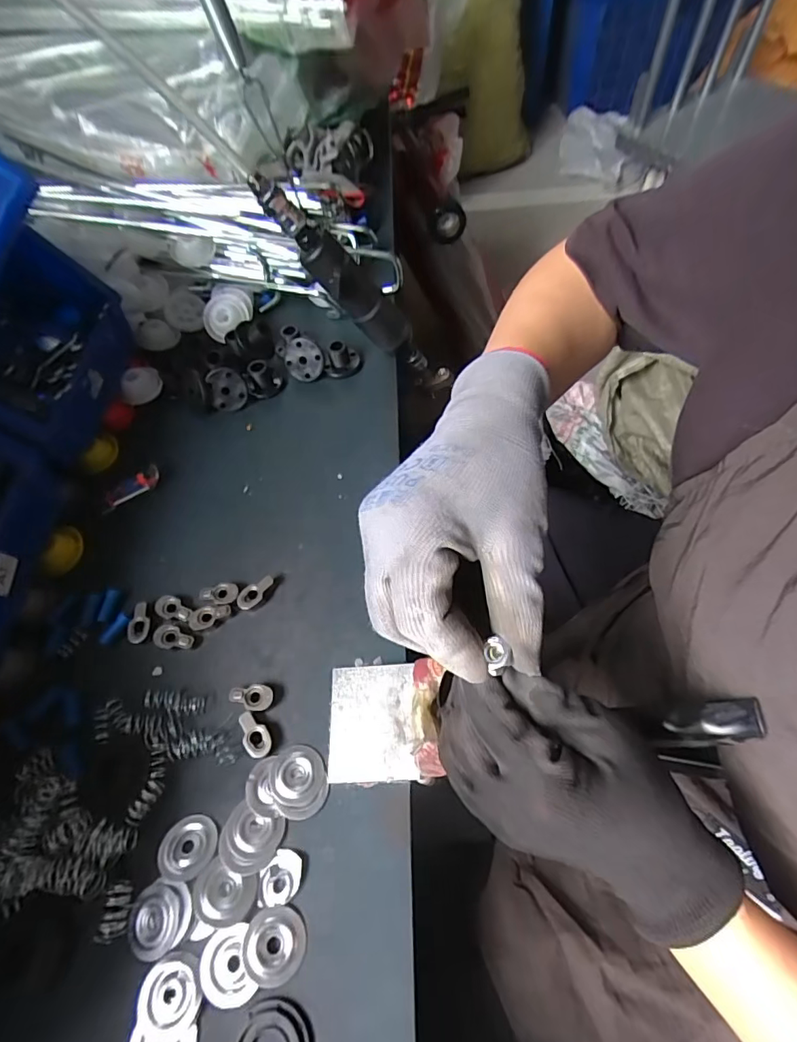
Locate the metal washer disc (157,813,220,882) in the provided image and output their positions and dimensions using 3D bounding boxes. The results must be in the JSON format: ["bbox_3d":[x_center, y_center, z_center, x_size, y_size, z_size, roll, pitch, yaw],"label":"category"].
[{"bbox_3d":[-0.132,0.205,0.308,0.035,0.004,0.034,-6,59,2],"label":"metal washer disc"}]

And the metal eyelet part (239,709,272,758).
[{"bbox_3d":[-0.100,0.147,0.339,0.018,0.005,0.032,-26,60,-11],"label":"metal eyelet part"}]

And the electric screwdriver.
[{"bbox_3d":[-0.028,-0.209,0.476,0.039,0.287,0.048,-29,56,24],"label":"electric screwdriver"}]

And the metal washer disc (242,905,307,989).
[{"bbox_3d":[-0.072,0.245,0.282,0.034,0.004,0.035,-2,59,4],"label":"metal washer disc"}]

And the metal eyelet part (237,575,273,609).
[{"bbox_3d":[-0.115,0.057,0.393,0.034,0.004,0.017,-42,67,-10],"label":"metal eyelet part"}]

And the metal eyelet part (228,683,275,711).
[{"bbox_3d":[-0.107,0.127,0.353,0.032,0.007,0.019,1,59,6],"label":"metal eyelet part"}]

